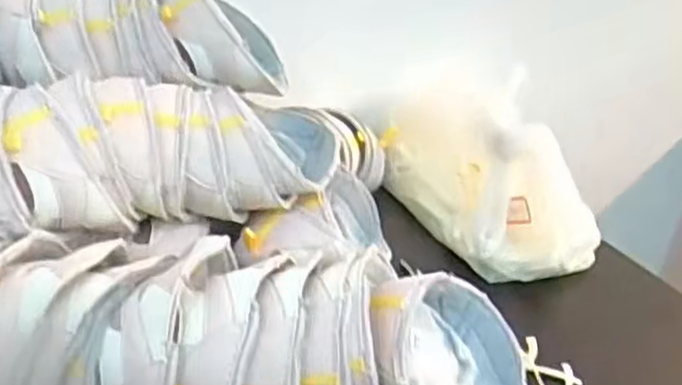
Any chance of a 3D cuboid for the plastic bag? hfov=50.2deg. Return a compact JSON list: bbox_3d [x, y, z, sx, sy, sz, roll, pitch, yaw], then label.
[{"bbox_3d":[0.136,-0.032,0.740,0.134,0.099,0.292,-7,31,-23],"label":"plastic bag"}]

